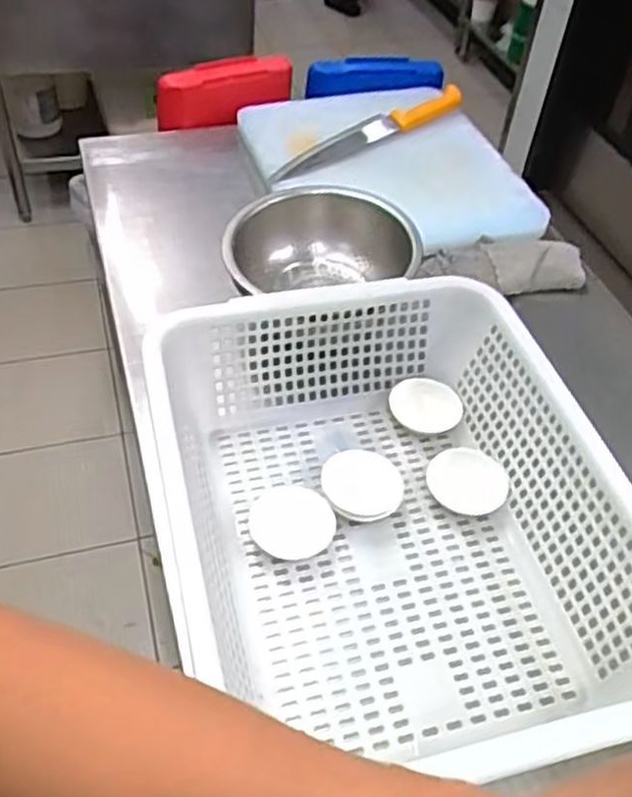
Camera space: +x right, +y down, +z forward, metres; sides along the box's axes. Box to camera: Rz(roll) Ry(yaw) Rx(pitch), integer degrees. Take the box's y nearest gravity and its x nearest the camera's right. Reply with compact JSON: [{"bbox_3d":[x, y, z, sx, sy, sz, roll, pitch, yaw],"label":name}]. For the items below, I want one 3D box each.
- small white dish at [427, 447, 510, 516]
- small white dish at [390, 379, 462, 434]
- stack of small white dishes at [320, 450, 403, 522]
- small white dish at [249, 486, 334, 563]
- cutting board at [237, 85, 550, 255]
[{"bbox_3d":[0.140,0.074,0.689,0.070,0.013,0.067,3,47,-3],"label":"small white dish"},{"bbox_3d":[0.109,0.007,0.755,0.070,0.017,0.059,11,48,5],"label":"small white dish"},{"bbox_3d":[0.043,0.079,0.689,0.072,0.012,0.068,-31,72,-22],"label":"stack of small white dishes"},{"bbox_3d":[-0.021,0.108,0.664,0.073,0.013,0.072,3,47,-3],"label":"small white dish"},{"bbox_3d":[0.097,-0.324,1.055,0.335,0.035,0.381,-12,57,-14],"label":"cutting board"}]

